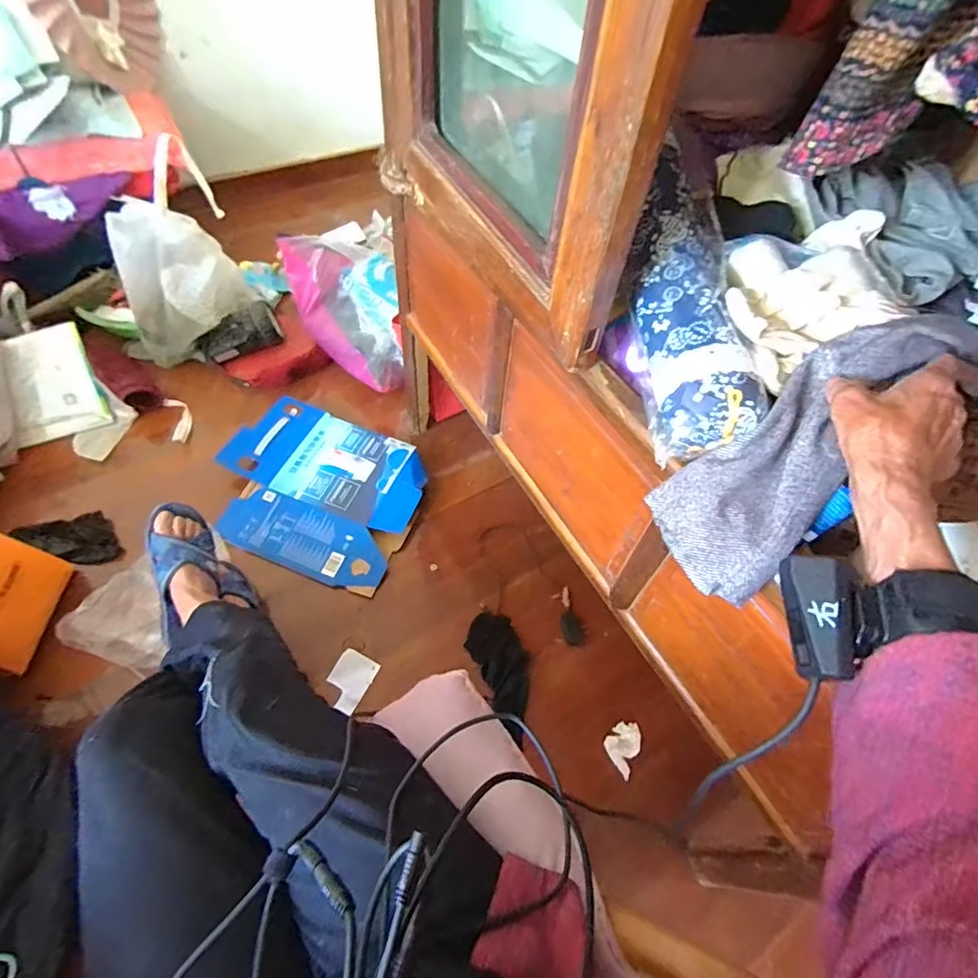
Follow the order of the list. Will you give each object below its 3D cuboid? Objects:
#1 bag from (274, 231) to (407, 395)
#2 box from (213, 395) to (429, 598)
[{"bbox_3d":[-0.321,-0.419,1.205,0.236,0.203,0.377,-14,58,-14],"label":"bag"},{"bbox_3d":[-0.352,-0.002,1.078,0.412,0.023,0.344,21,64,5],"label":"box"}]

